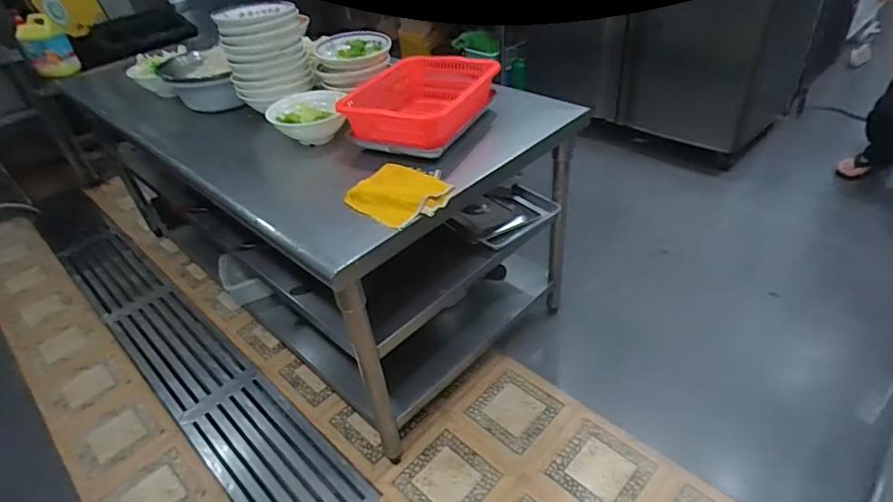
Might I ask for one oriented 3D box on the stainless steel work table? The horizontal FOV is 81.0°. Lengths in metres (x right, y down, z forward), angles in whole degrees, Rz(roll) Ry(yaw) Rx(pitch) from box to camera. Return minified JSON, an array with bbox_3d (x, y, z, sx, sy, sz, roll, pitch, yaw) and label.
[{"bbox_3d":[-0.464,-0.253,1.828,1.575,0.684,0.849,28,50,35],"label":"stainless steel work table"}]

